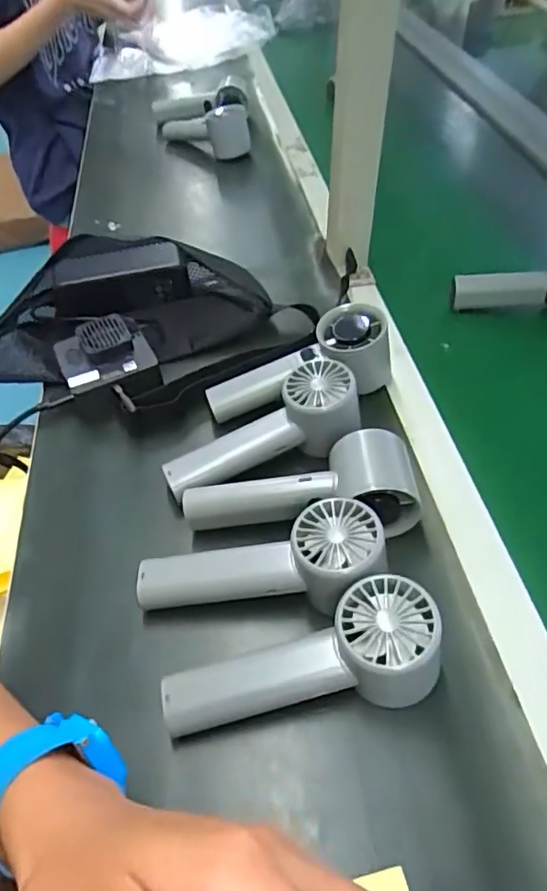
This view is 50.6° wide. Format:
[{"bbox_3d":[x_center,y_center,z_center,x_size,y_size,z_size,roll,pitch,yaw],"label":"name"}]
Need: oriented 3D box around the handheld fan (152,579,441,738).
[{"bbox_3d":[0.018,0.126,0.326,0.154,0.053,0.052,-20,50,6],"label":"handheld fan"}]

